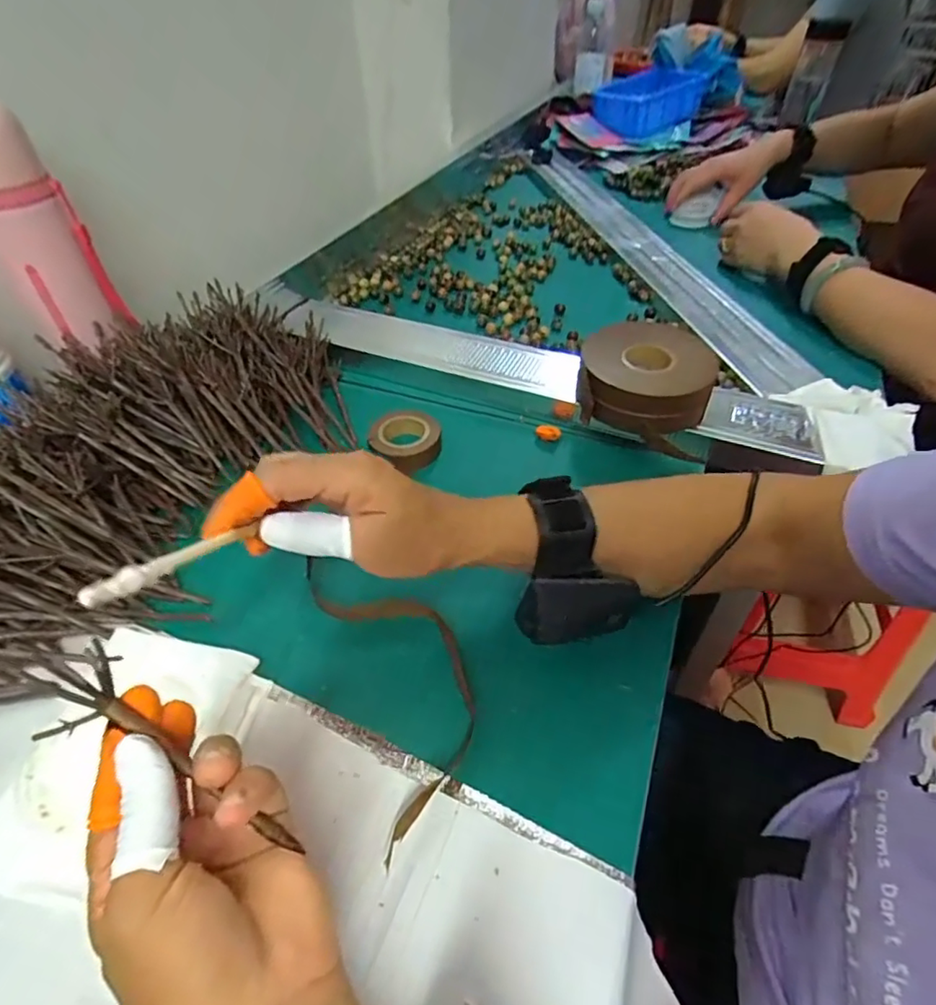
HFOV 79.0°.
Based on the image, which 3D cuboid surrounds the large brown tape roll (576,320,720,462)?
[{"bbox_3d":[0.149,-0.101,0.486,0.110,0.053,0.121,11,48,11],"label":"large brown tape roll"}]

